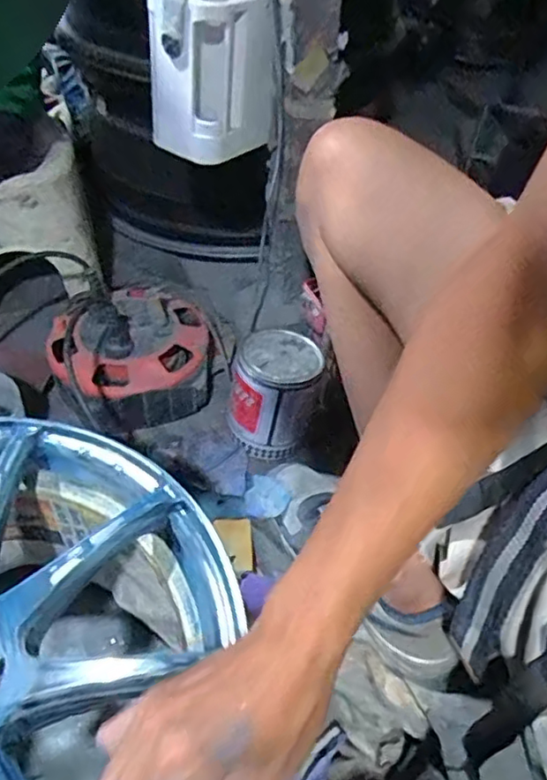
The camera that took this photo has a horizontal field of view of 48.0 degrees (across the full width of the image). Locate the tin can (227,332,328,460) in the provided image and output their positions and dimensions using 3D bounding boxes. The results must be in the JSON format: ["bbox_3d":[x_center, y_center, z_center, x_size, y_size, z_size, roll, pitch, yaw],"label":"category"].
[{"bbox_3d":[0.002,0.007,0.776,0.112,0.130,0.103,2,44,-2],"label":"tin can"}]

